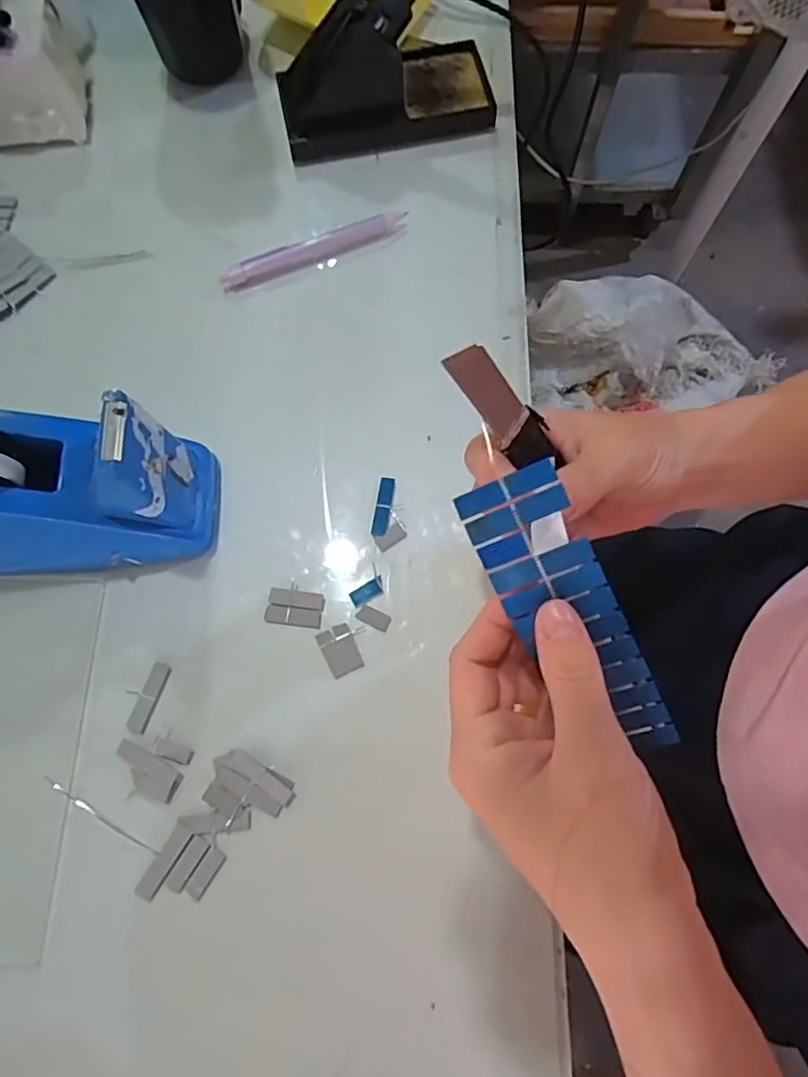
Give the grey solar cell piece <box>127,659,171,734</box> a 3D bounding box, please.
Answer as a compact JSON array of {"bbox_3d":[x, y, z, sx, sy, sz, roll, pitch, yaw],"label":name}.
[{"bbox_3d":[-0.148,0.092,0.337,0.011,0.004,0.040,17,74,5],"label":"grey solar cell piece"}]

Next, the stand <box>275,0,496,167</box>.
[{"bbox_3d":[-0.014,-0.346,0.434,0.162,0.067,0.079,-16,74,-5],"label":"stand"}]

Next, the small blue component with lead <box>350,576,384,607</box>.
[{"bbox_3d":[-0.022,0.032,0.351,0.022,0.004,0.010,-32,75,-9],"label":"small blue component with lead"}]

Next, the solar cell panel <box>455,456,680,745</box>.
[{"bbox_3d":[0.062,0.032,0.222,0.038,0.007,0.120,-25,99,12],"label":"solar cell panel"}]

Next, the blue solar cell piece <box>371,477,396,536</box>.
[{"bbox_3d":[-0.013,-0.021,0.367,0.010,0.004,0.038,9,73,3],"label":"blue solar cell piece"}]

